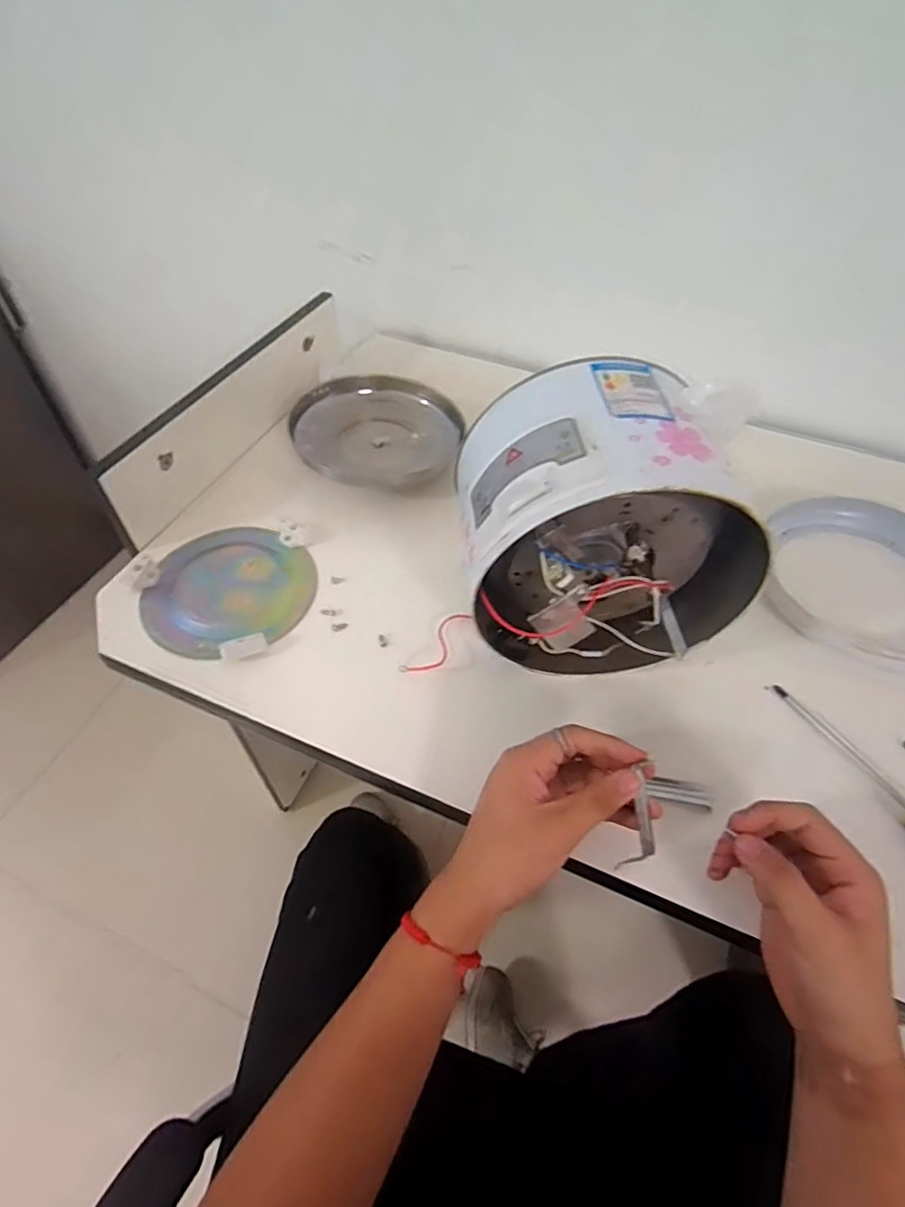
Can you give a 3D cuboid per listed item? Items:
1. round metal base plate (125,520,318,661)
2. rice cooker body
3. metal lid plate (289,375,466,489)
[{"bbox_3d":[-0.206,-0.021,0.548,0.153,0.017,0.159,2,51,-2],"label":"round metal base plate"},{"bbox_3d":[0.110,-0.052,0.454,0.210,0.208,0.154,-9,52,-11],"label":"rice cooker body"},{"bbox_3d":[-0.083,-0.195,0.660,0.183,0.034,0.152,5,55,3],"label":"metal lid plate"}]

